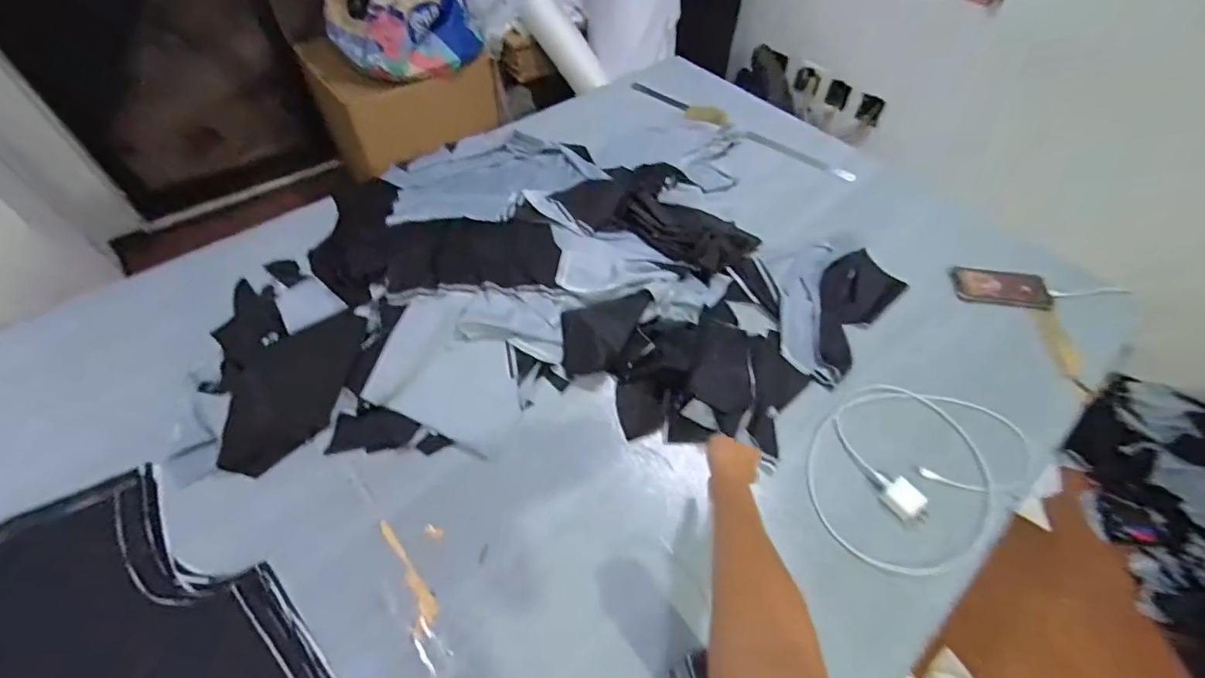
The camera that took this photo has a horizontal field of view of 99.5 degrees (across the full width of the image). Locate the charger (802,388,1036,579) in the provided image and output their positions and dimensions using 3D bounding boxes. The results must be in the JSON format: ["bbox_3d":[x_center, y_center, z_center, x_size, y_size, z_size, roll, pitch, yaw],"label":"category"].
[{"bbox_3d":[0.460,0.167,0.740,0.369,0.033,0.241,-31,61,-21],"label":"charger"}]

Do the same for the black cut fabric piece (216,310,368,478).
[{"bbox_3d":[-0.476,0.071,0.785,0.144,0.030,0.272,8,55,4],"label":"black cut fabric piece"}]

